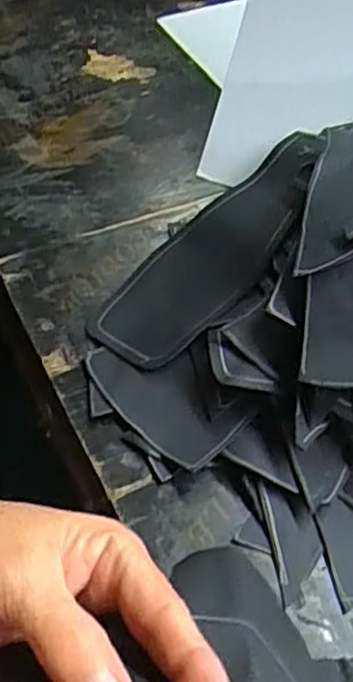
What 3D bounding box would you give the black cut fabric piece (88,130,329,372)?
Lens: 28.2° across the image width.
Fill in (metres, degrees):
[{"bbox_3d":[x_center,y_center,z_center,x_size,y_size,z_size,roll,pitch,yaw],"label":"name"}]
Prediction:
[{"bbox_3d":[0.026,-0.059,0.422,0.083,0.006,0.186,18,62,37],"label":"black cut fabric piece"}]

